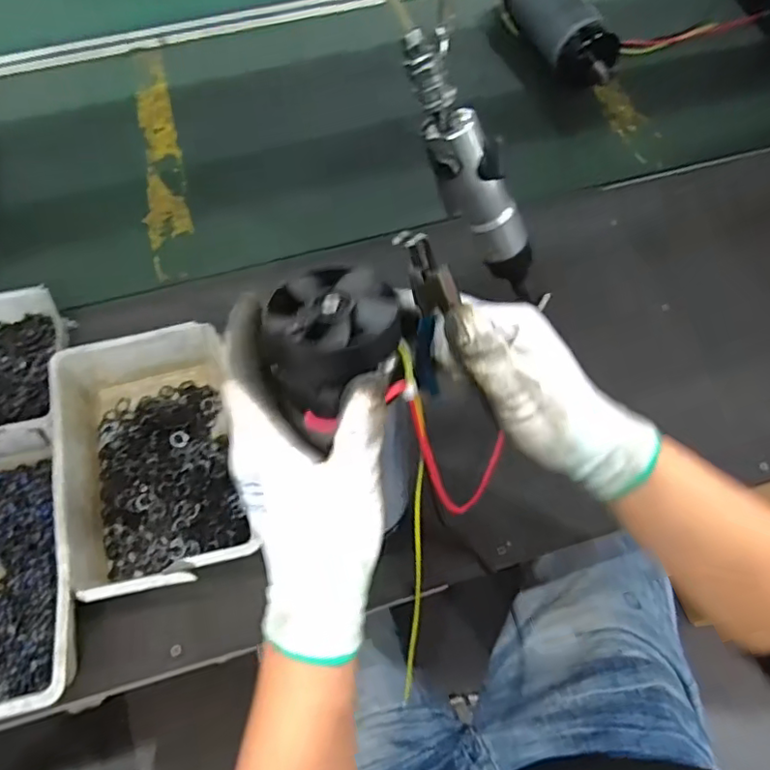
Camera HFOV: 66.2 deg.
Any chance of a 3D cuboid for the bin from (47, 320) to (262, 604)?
[{"bbox_3d":[-0.183,0.059,0.475,0.138,0.055,0.211,-13,62,-9],"label":"bin"}]

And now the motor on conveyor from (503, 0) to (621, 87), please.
[{"bbox_3d":[0.215,-0.460,0.748,0.072,0.076,0.234,-16,62,-11],"label":"motor on conveyor"}]

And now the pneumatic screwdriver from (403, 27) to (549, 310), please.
[{"bbox_3d":[0.070,-0.143,0.454,0.058,0.250,0.034,-6,56,27],"label":"pneumatic screwdriver"}]

